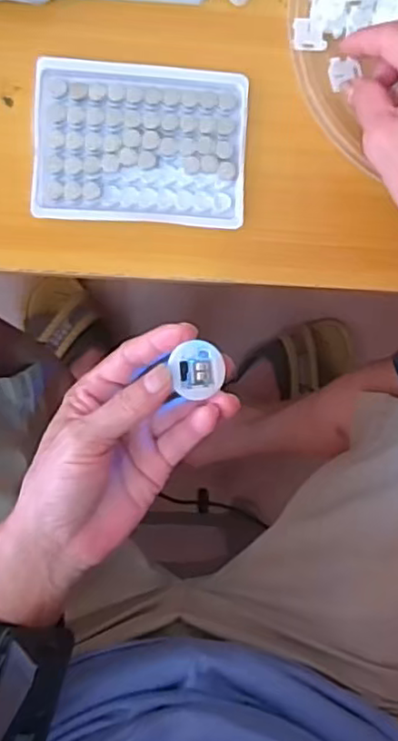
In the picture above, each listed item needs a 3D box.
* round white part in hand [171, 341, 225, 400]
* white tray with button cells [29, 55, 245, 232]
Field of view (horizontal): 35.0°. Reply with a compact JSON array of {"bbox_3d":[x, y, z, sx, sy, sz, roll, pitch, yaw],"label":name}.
[{"bbox_3d":[0.000,0.000,0.355,0.030,0.007,0.030,0,90,-5],"label":"round white part in hand"},{"bbox_3d":[-0.035,-0.142,0.394,0.129,0.011,0.097,2,90,-5],"label":"white tray with button cells"}]

